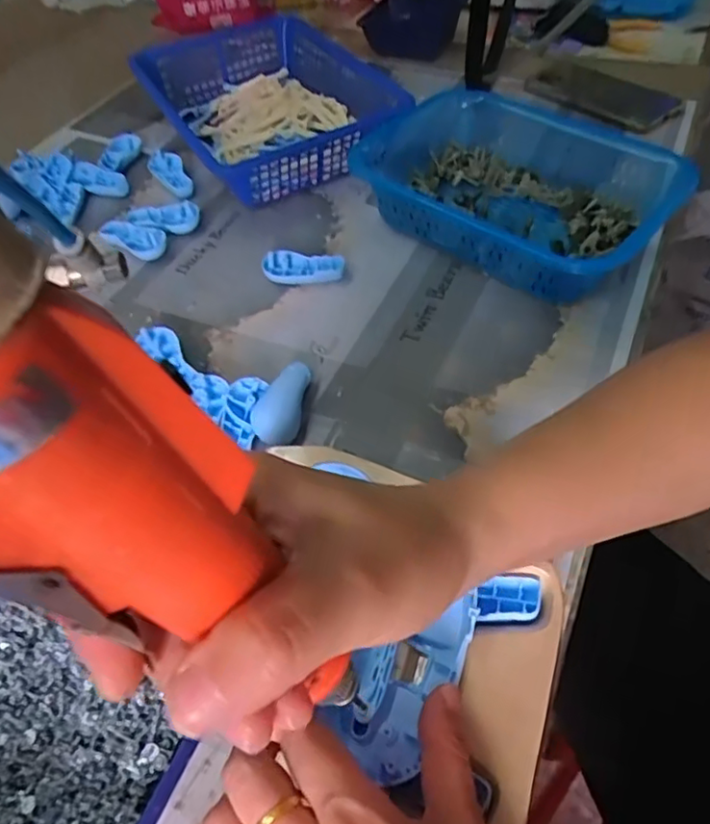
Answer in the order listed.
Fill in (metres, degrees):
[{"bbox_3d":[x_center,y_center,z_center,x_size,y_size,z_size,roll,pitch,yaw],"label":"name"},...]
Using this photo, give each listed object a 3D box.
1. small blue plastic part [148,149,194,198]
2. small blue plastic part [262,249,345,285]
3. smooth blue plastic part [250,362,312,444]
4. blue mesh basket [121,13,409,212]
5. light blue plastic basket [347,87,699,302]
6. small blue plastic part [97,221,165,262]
[{"bbox_3d":[-0.189,-0.248,0.623,0.031,0.007,0.075,-37,69,-10],"label":"small blue plastic part"},{"bbox_3d":[-0.044,-0.124,0.518,0.068,0.024,0.031,0,51,3],"label":"small blue plastic part"},{"bbox_3d":[-0.053,-0.005,0.425,0.033,0.019,0.064,4,52,6],"label":"smooth blue plastic part"},{"bbox_3d":[-0.099,-0.329,0.649,0.209,0.074,0.272,-25,54,-16],"label":"blue mesh basket"},{"bbox_3d":[0.130,-0.196,0.533,0.275,0.075,0.196,33,60,26],"label":"light blue plastic basket"},{"bbox_3d":[-0.206,-0.161,0.557,0.068,0.012,0.034,21,56,19],"label":"small blue plastic part"}]

